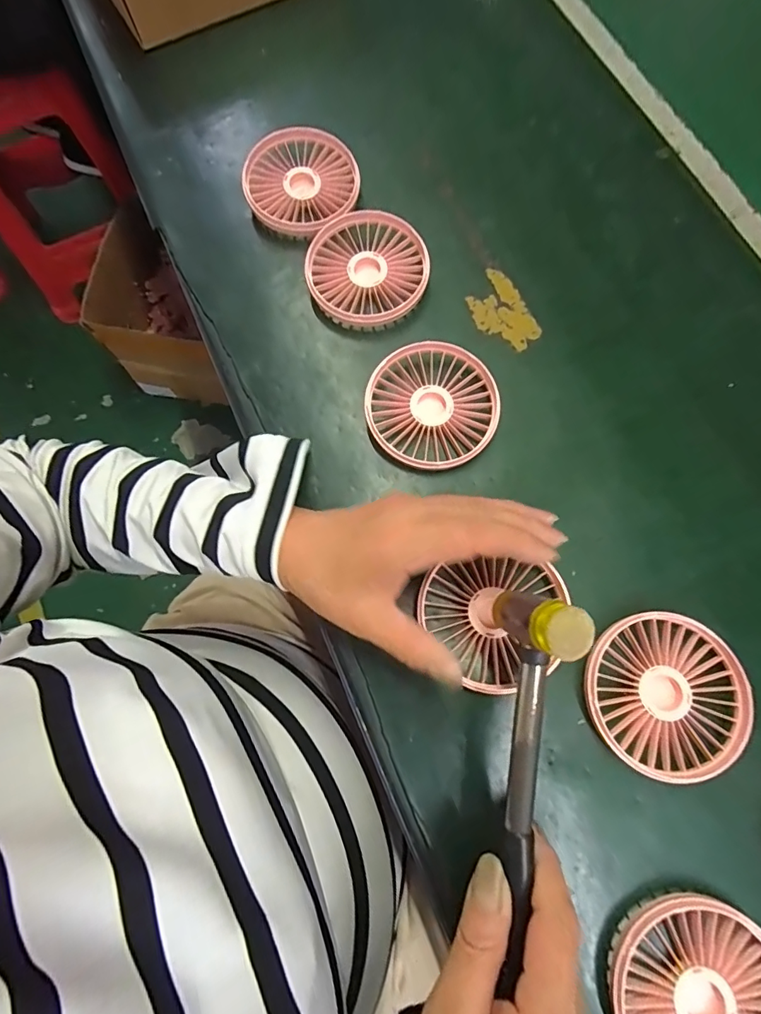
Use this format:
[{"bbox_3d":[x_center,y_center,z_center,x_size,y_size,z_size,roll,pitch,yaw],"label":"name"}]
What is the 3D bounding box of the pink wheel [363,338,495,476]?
[{"bbox_3d":[0.036,-0.070,0.319,0.084,0.016,0.091,0,74,1],"label":"pink wheel"}]

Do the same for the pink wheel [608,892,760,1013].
[{"bbox_3d":[0.159,0.243,0.230,0.086,0.017,0.086,0,74,1],"label":"pink wheel"}]

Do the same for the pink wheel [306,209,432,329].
[{"bbox_3d":[-0.009,-0.176,0.347,0.087,0.022,0.086,0,74,1],"label":"pink wheel"}]

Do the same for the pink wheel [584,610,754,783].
[{"bbox_3d":[0.164,0.106,0.269,0.087,0.014,0.086,0,74,1],"label":"pink wheel"}]

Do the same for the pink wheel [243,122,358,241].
[{"bbox_3d":[-0.062,-0.257,0.371,0.084,0.025,0.089,0,74,1],"label":"pink wheel"}]

